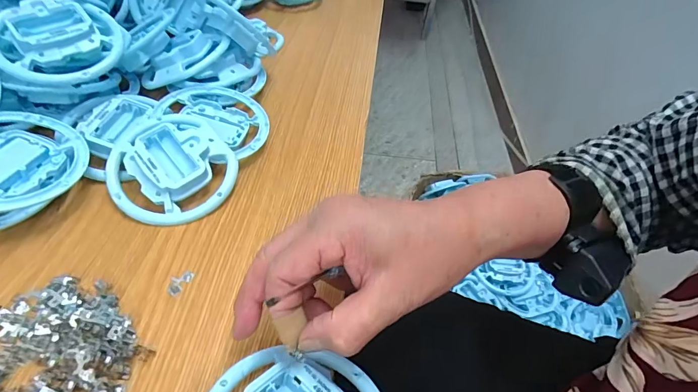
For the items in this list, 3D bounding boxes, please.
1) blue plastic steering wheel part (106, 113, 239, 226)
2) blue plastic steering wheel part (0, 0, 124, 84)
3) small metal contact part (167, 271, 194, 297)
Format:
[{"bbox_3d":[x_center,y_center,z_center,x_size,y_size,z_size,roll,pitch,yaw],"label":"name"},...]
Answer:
[{"bbox_3d":[-0.151,-0.028,0.336,0.101,0.030,0.102,-1,61,-15],"label":"blue plastic steering wheel part"},{"bbox_3d":[-0.259,-0.138,0.355,0.099,0.035,0.081,-24,79,-28],"label":"blue plastic steering wheel part"},{"bbox_3d":[-0.123,0.061,0.284,0.013,0.004,0.021,27,50,18],"label":"small metal contact part"}]

